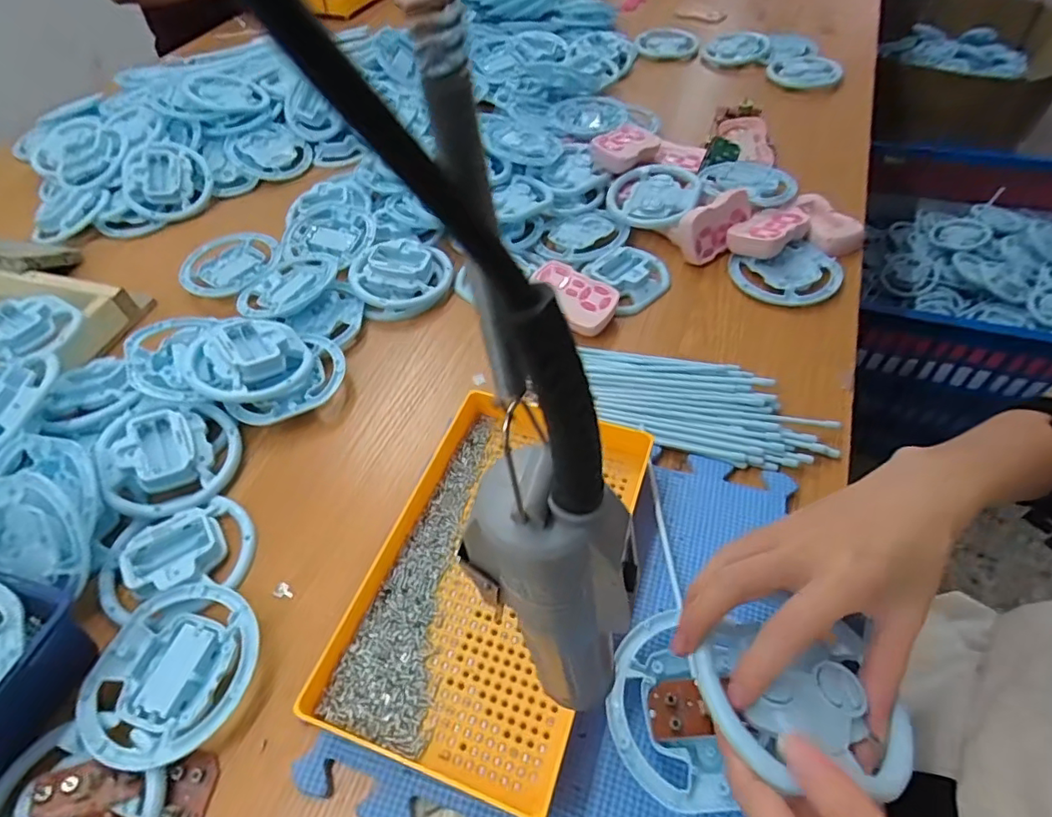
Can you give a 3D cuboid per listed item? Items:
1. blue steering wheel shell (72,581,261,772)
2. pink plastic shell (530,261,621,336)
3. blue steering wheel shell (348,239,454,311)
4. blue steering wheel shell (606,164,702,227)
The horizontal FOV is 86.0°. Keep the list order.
[{"bbox_3d":[-0.218,0.165,0.356,0.098,0.020,0.105,-3,53,4],"label":"blue steering wheel shell"},{"bbox_3d":[0.042,-0.106,0.543,0.090,0.023,0.059,26,58,22],"label":"pink plastic shell"},{"bbox_3d":[-0.128,-0.138,0.584,0.102,0.038,0.089,-17,53,-9],"label":"blue steering wheel shell"},{"bbox_3d":[0.141,-0.238,0.624,0.095,0.012,0.099,-2,52,2],"label":"blue steering wheel shell"}]

